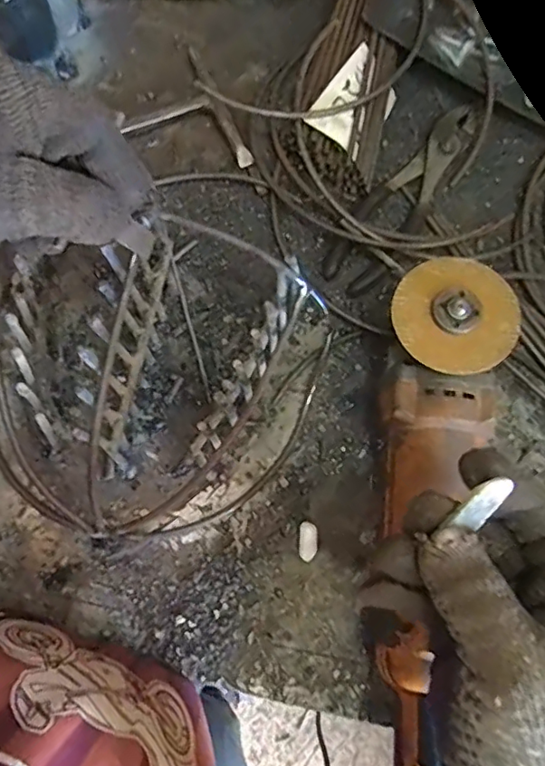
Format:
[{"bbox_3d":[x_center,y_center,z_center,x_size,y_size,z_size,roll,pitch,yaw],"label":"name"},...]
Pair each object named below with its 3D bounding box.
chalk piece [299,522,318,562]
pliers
[{"bbox_3d":[0.024,0.107,0.375,0.012,0.009,0.025,4,74,0],"label":"chalk piece"},{"bbox_3d":[0.112,-0.150,0.449,0.052,0.017,0.190,39,77,9],"label":"pliers"}]

